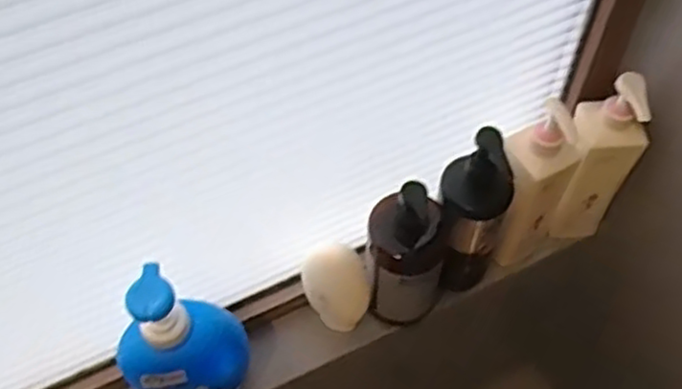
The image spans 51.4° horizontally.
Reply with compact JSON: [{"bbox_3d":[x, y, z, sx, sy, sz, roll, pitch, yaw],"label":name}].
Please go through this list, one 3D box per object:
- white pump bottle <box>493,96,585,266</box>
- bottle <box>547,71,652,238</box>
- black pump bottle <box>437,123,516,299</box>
[{"bbox_3d":[0.225,-0.004,0.856,0.098,0.266,0.054,-22,60,-16],"label":"white pump bottle"},{"bbox_3d":[0.309,-0.041,0.872,0.082,0.268,0.070,-5,56,-5],"label":"bottle"},{"bbox_3d":[0.141,0.038,0.813,0.087,0.273,0.074,15,57,9],"label":"black pump bottle"}]

